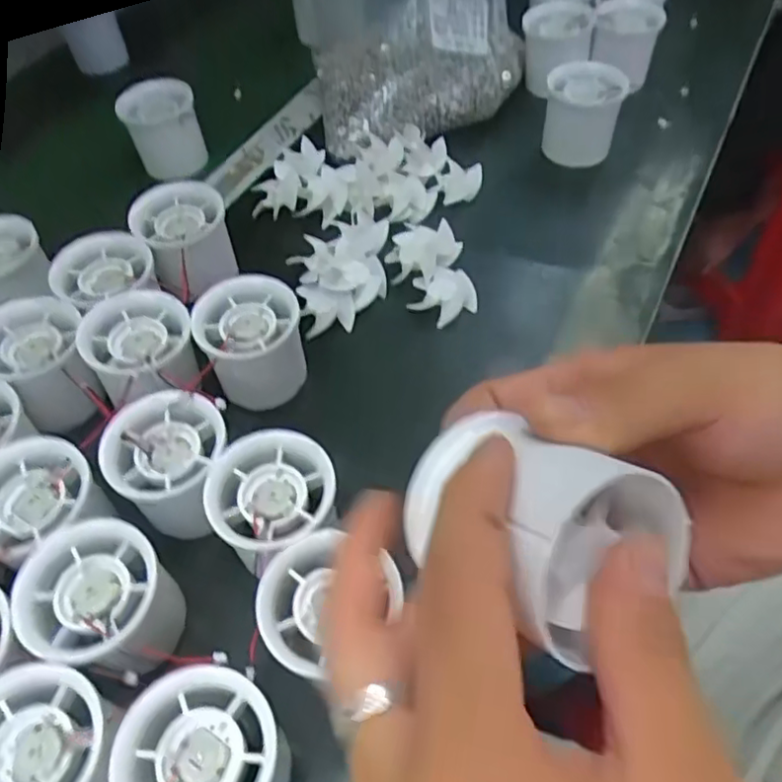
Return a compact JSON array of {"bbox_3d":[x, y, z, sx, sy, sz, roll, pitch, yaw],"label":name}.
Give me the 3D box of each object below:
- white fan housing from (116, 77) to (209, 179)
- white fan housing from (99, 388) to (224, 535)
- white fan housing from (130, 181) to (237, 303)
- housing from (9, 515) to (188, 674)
[{"bbox_3d":[-0.172,-0.198,0.499,0.054,0.053,0.049,-17,54,-9],"label":"white fan housing"},{"bbox_3d":[-0.103,0.037,0.316,0.054,0.047,0.055,-2,53,3],"label":"white fan housing"},{"bbox_3d":[-0.130,-0.097,0.414,0.053,0.048,0.056,-21,54,-12],"label":"white fan housing"},{"bbox_3d":[-0.119,0.090,0.278,0.060,0.044,0.055,-3,53,2],"label":"housing"}]

